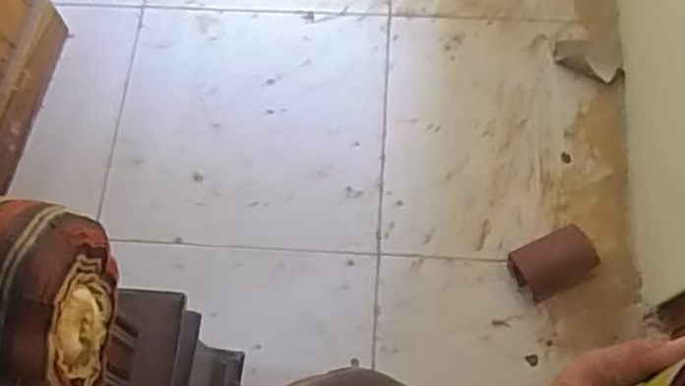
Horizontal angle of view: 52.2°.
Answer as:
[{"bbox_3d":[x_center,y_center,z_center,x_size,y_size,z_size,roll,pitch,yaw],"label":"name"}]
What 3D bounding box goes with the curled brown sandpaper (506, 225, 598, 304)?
[{"bbox_3d":[0.270,0.091,0.893,0.100,0.040,0.072,-24,68,-8],"label":"curled brown sandpaper"}]

